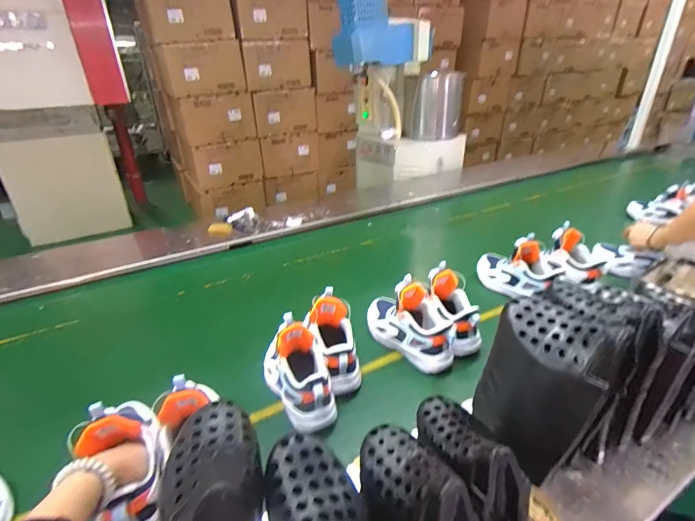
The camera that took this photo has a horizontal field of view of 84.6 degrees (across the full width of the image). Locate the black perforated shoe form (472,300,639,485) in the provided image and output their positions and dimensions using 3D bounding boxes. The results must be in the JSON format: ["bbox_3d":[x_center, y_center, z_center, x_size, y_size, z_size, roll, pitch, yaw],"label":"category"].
[{"bbox_3d":[0.228,0.151,0.462,0.067,0.207,0.145,-17,31,-26],"label":"black perforated shoe form"}]

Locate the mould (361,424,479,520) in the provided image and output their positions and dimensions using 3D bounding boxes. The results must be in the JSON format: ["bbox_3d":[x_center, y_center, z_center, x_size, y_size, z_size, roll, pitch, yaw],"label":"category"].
[{"bbox_3d":[0.062,0.244,0.383,0.075,0.148,0.129,-14,30,-21],"label":"mould"}]

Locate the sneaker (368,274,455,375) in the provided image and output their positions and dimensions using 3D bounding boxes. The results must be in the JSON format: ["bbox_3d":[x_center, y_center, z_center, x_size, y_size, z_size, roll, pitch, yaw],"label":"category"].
[{"bbox_3d":[0.117,0.109,0.739,0.086,0.120,0.203,-22,33,-32],"label":"sneaker"}]

